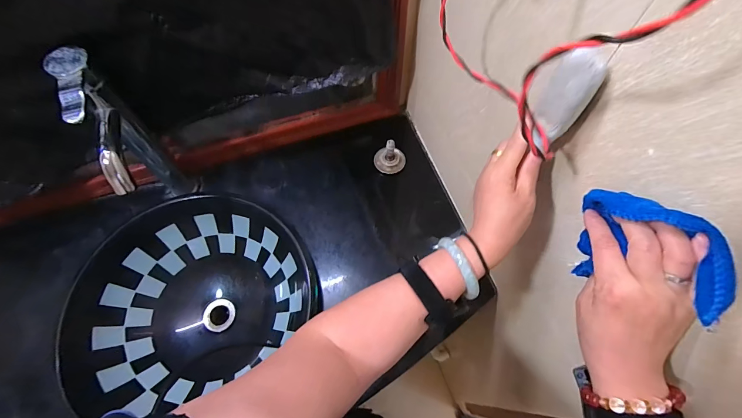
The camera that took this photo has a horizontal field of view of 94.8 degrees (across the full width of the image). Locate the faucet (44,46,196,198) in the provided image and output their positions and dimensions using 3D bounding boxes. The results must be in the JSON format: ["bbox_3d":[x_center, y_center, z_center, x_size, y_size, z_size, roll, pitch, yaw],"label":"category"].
[{"bbox_3d":[-0.366,-0.076,0.548,0.046,0.308,0.171,-27,65,-13],"label":"faucet"}]

